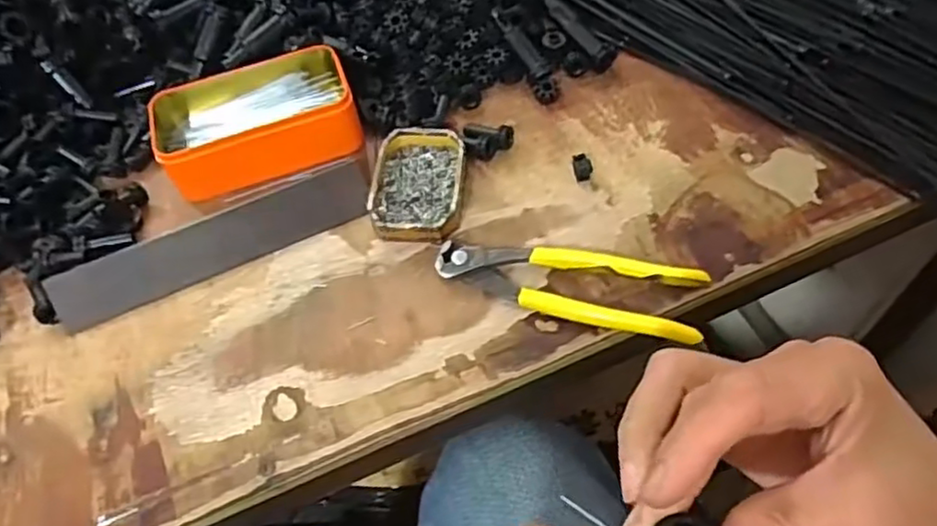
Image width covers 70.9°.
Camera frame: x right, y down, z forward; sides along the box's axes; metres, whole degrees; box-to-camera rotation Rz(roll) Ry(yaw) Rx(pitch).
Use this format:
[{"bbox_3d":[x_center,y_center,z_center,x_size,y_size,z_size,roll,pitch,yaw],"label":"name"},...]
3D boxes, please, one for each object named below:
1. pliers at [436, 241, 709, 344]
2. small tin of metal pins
[{"bbox_3d":[0.060,0.013,0.410,0.163,0.018,0.046,11,58,12],"label":"pliers"},{"bbox_3d":[-0.036,-0.055,0.460,0.060,0.016,0.089,3,57,7],"label":"small tin of metal pins"}]

